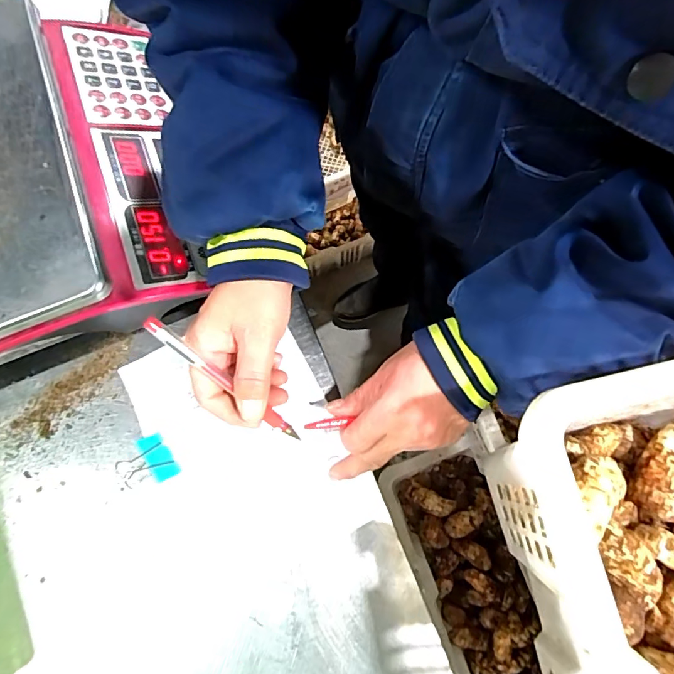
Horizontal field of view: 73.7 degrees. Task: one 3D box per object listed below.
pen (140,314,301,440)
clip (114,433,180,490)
[{"bbox_3d":[-0.073,0.031,0.300,0.131,0.009,0.009,44,75,-26],"label":"pen"},{"bbox_3d":[-0.158,0.105,0.368,0.044,0.016,0.040,-33,75,-9],"label":"clip"}]

